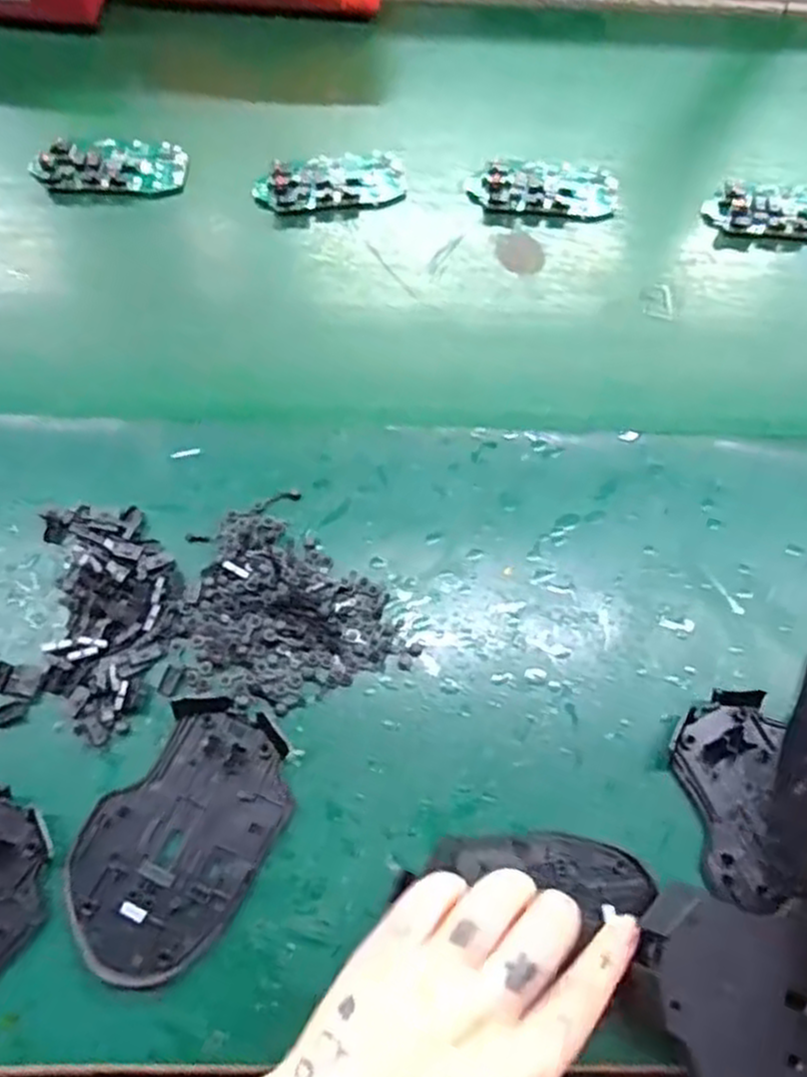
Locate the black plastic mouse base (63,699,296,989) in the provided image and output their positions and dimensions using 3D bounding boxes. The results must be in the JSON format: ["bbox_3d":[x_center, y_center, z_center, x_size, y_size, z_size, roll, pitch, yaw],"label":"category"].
[{"bbox_3d":[-0.097,0.130,0.332,0.073,0.005,0.114,27,67,10],"label":"black plastic mouse base"}]

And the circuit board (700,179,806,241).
[{"bbox_3d":[0.253,-0.220,0.510,0.098,0.010,0.048,3,65,-1],"label":"circuit board"}]

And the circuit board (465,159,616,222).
[{"bbox_3d":[0.094,-0.235,0.509,0.098,0.012,0.039,1,65,-2],"label":"circuit board"}]

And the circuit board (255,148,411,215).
[{"bbox_3d":[-0.047,-0.235,0.503,0.097,0.012,0.043,-15,67,-9],"label":"circuit board"}]

